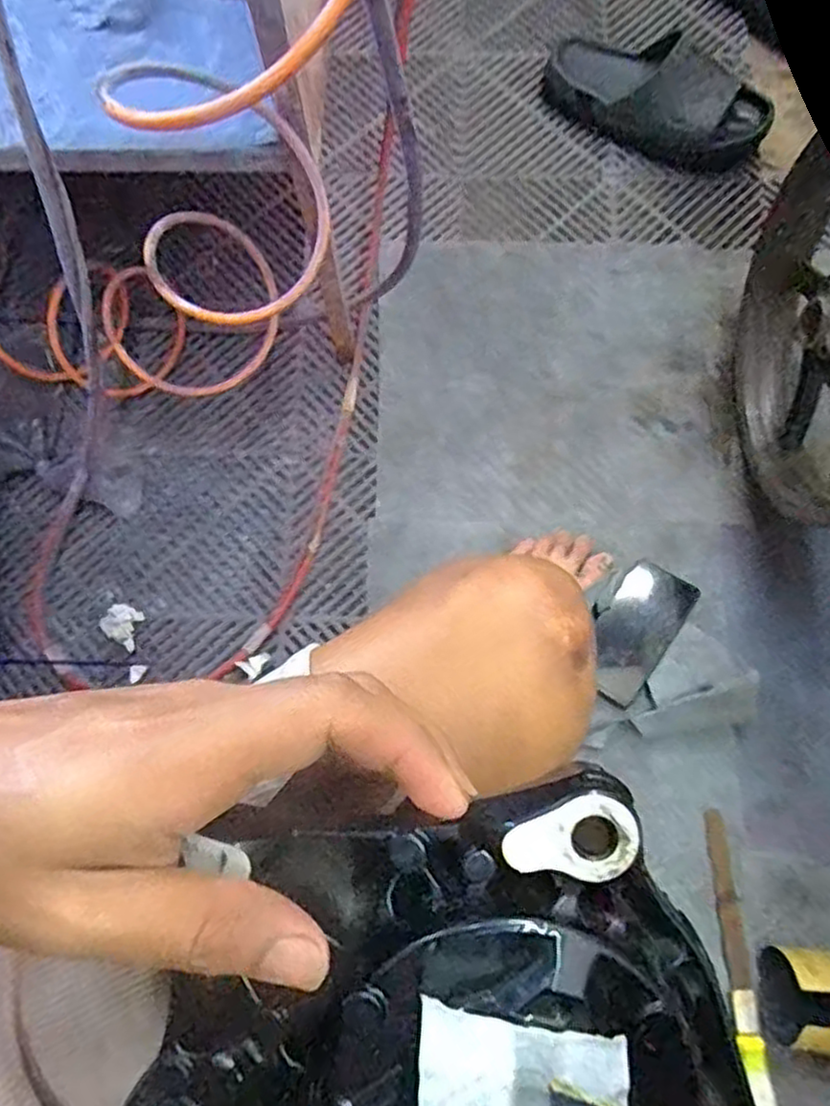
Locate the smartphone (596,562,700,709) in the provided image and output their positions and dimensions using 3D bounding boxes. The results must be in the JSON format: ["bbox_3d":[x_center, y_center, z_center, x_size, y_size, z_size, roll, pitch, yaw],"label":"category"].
[{"bbox_3d":[0.236,0.081,0.755,0.073,0.013,0.163,33,65,17],"label":"smartphone"}]

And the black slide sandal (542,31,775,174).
[{"bbox_3d":[0.302,-0.571,0.893,0.286,0.083,0.112,20,79,5],"label":"black slide sandal"}]

